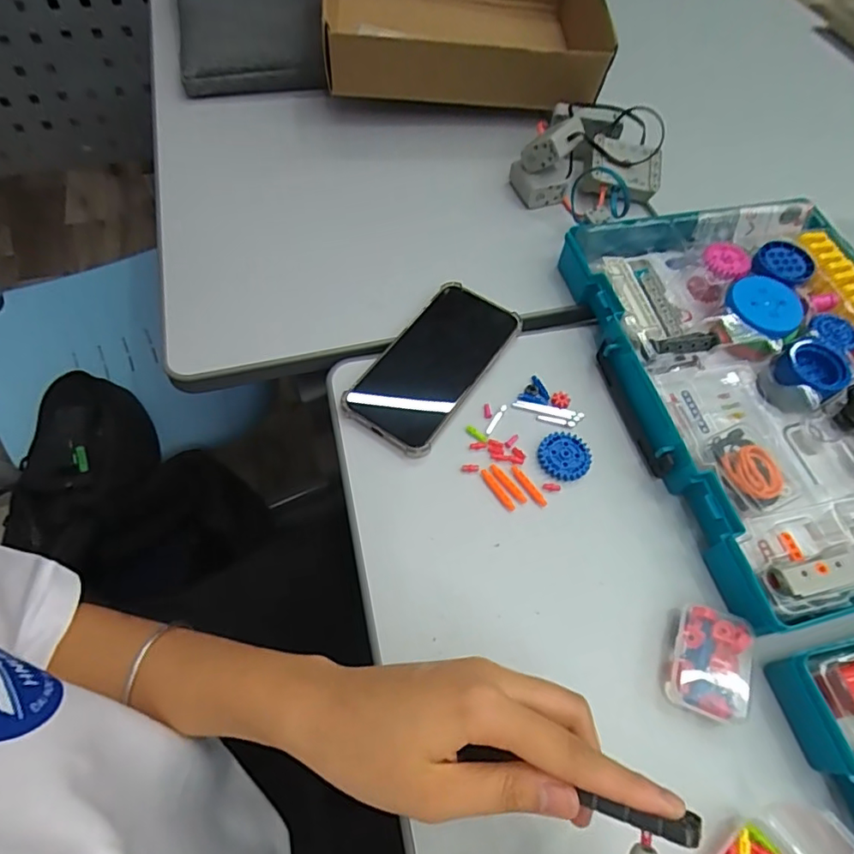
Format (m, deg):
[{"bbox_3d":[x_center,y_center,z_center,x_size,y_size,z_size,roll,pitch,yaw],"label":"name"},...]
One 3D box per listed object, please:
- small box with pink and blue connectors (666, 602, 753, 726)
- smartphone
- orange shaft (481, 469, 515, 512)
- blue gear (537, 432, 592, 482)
[{"bbox_3d":[0.177,0.147,0.338,0.046,0.016,0.062,18,61,7],"label":"small box with pink and blue connectors"},{"bbox_3d":[0.007,-0.053,0.450,0.082,0.013,0.163,31,63,14],"label":"smartphone"},{"bbox_3d":[0.052,0.047,0.397,0.007,0.004,0.036,-29,66,-18],"label":"orange shaft"},{"bbox_3d":[0.106,0.021,0.412,0.039,0.005,0.040,1,60,-3],"label":"blue gear"}]

